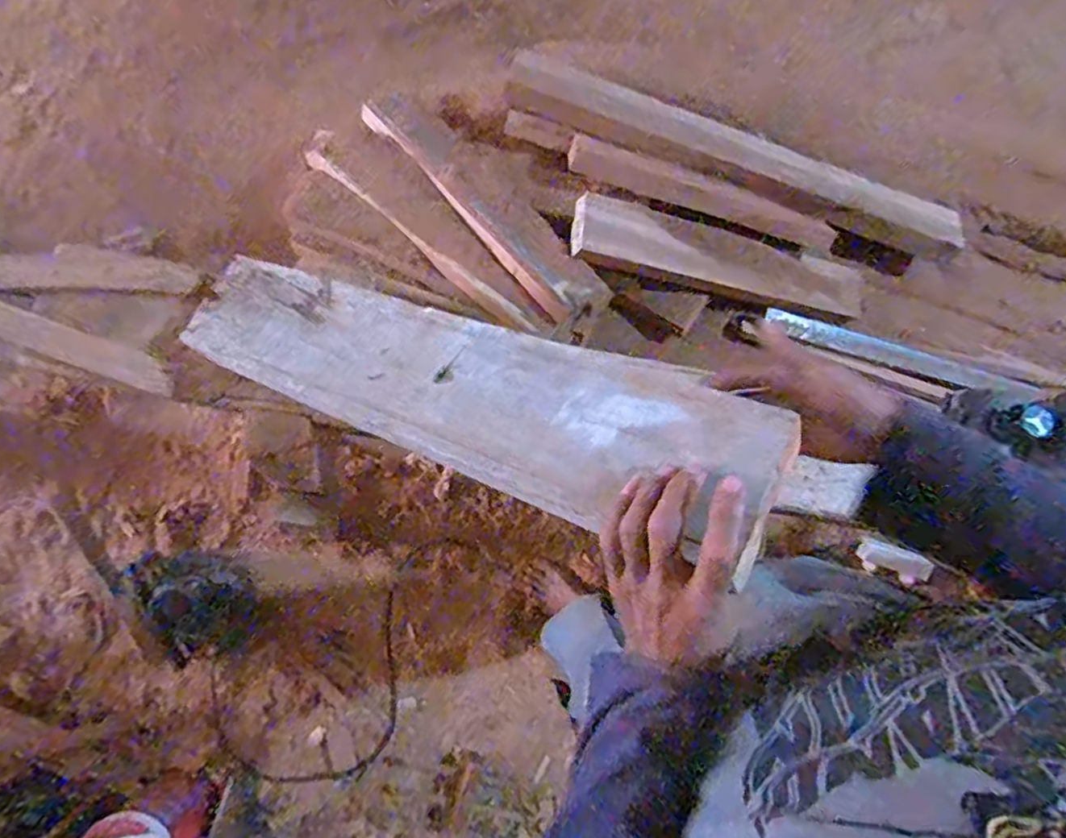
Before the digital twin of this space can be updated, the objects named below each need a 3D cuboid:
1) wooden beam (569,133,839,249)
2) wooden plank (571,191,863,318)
[{"bbox_3d":[0.360,-0.475,1.325,0.596,0.058,0.090,15,80,-10],"label":"wooden beam"},{"bbox_3d":[0.409,-0.326,1.313,0.696,0.060,0.137,8,79,-21],"label":"wooden plank"}]

